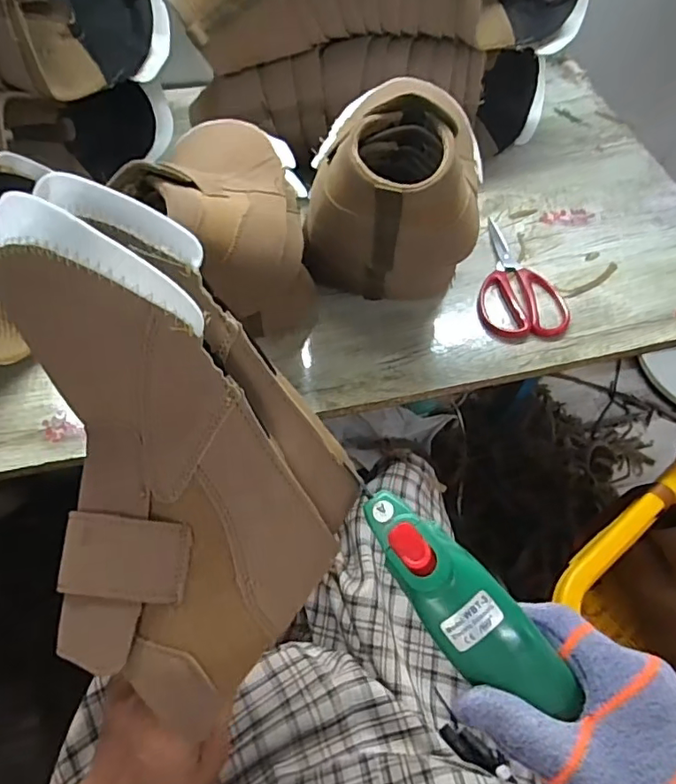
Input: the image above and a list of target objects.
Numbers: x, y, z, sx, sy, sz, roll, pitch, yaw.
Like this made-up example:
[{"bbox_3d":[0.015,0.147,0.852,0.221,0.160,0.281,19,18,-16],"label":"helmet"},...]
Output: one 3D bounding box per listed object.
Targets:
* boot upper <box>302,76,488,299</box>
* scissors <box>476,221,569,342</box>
[{"bbox_3d":[0.057,-0.201,0.561,0.167,0.232,0.261,13,58,5],"label":"boot upper"},{"bbox_3d":[0.204,-0.141,0.657,0.096,0.013,0.187,-5,58,-6],"label":"scissors"}]

